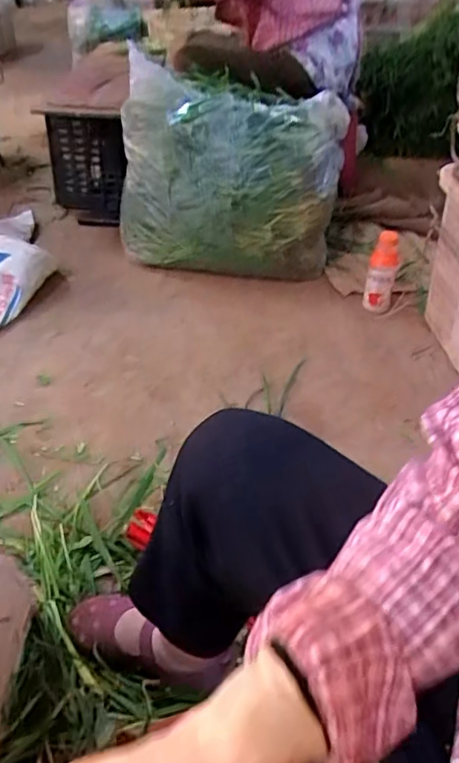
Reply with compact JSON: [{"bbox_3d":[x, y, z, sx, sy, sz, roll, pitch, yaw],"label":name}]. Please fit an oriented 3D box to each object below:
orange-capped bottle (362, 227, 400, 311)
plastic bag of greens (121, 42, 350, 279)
[{"bbox_3d":[0.360,-0.250,1.372,0.064,0.192,0.084,11,42,12],"label":"orange-capped bottle"},{"bbox_3d":[0.003,-0.542,1.519,0.541,0.426,0.364,11,42,12],"label":"plastic bag of greens"}]

